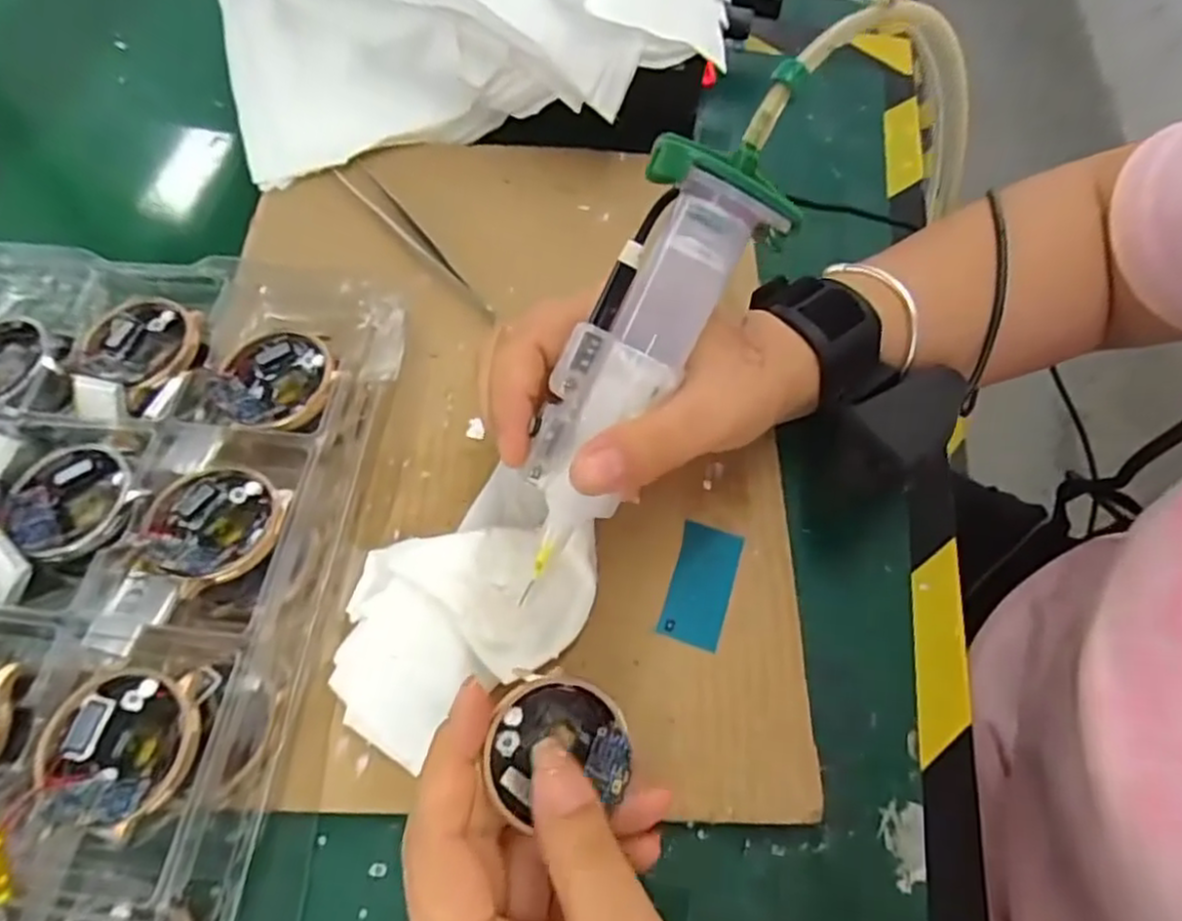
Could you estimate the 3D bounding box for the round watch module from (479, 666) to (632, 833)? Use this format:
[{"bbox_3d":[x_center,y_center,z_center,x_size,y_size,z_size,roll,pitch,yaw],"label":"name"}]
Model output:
[{"bbox_3d":[-0.010,0.086,0.210,0.041,0.014,0.040,1,62,-2],"label":"round watch module"}]

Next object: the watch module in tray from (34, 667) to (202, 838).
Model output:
[{"bbox_3d":[-0.142,0.085,0.215,0.044,0.010,0.042,11,56,8],"label":"watch module in tray"}]

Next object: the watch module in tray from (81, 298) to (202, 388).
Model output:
[{"bbox_3d":[-0.181,-0.047,0.288,0.045,0.010,0.041,23,62,9],"label":"watch module in tray"}]

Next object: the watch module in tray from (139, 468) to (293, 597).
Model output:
[{"bbox_3d":[-0.130,0.022,0.245,0.043,0.012,0.043,24,62,9],"label":"watch module in tray"}]

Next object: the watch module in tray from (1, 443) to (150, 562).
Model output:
[{"bbox_3d":[-0.186,0.014,0.257,0.041,0.010,0.043,-33,68,-20],"label":"watch module in tray"}]

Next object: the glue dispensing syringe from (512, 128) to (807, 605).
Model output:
[{"bbox_3d":[0.010,-0.029,0.227,0.038,0.022,0.143,33,104,15],"label":"glue dispensing syringe"}]

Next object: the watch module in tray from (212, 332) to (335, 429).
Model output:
[{"bbox_3d":[-0.120,-0.030,0.274,0.042,0.011,0.042,-1,61,-5],"label":"watch module in tray"}]

